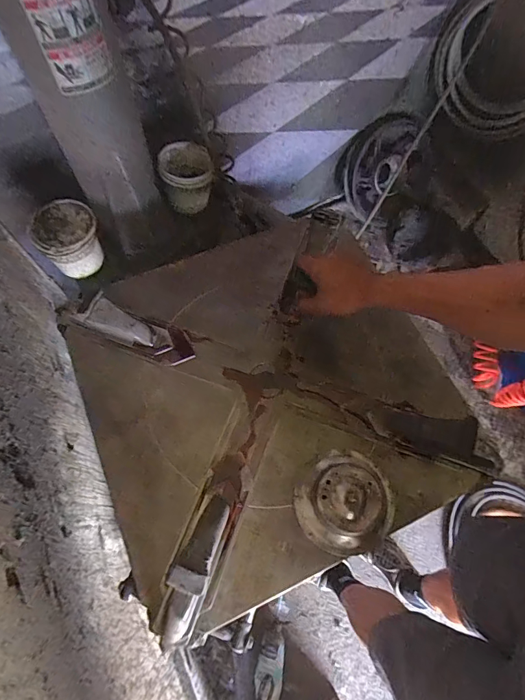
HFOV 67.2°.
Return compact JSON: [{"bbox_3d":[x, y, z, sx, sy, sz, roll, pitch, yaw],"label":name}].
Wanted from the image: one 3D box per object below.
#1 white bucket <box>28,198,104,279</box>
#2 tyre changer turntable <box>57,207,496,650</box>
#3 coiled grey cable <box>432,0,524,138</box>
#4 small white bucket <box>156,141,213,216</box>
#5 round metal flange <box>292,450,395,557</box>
[{"bbox_3d":[-0.422,-0.244,0.874,0.127,0.111,0.130,1,67,-2],"label":"white bucket"},{"bbox_3d":[0.007,0.040,0.630,0.530,0.079,0.562,-24,70,-12],"label":"tyre changer turntable"},{"bbox_3d":[0.730,-0.868,1.219,0.382,0.377,0.106,20,68,6],"label":"coiled grey cable"},{"bbox_3d":[-0.184,-0.420,0.959,0.122,0.097,0.128,1,67,-2],"label":"small white bucket"},{"bbox_3d":[0.121,0.213,0.559,0.132,0.050,0.140,1,67,-2],"label":"round metal flange"}]

